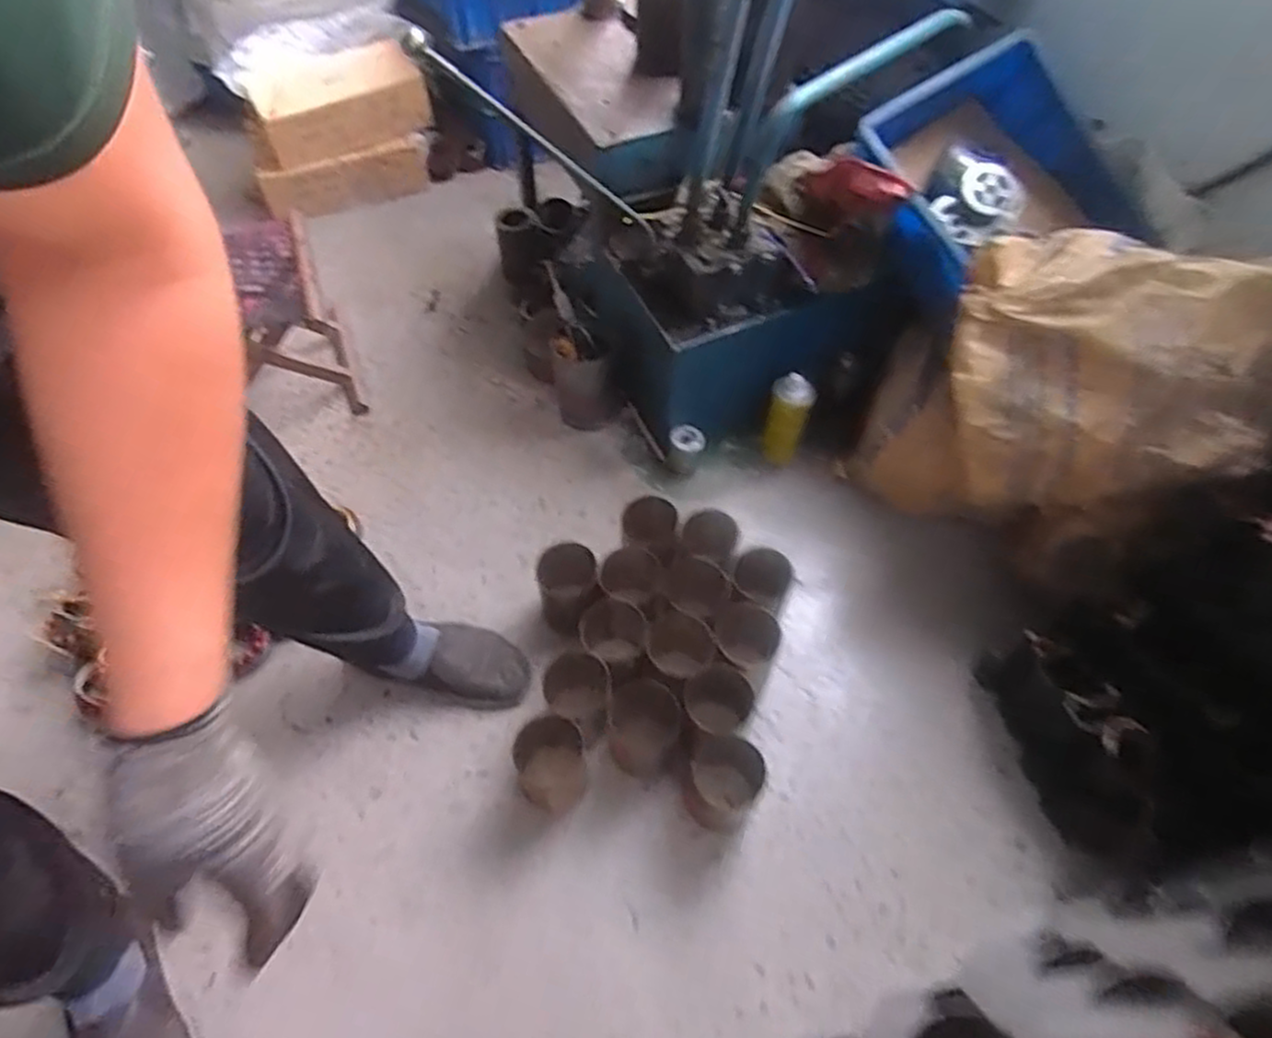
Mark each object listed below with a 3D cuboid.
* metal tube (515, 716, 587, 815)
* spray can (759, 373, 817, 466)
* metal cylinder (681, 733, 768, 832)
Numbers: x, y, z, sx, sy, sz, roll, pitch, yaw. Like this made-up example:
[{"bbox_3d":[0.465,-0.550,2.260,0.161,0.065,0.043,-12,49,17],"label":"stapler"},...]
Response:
[{"bbox_3d":[-0.110,0.329,0.968,0.086,0.134,0.091,1,55,-1],"label":"metal tube"},{"bbox_3d":[0.258,-0.161,1.272,0.069,0.179,0.071,1,55,-1],"label":"spray can"},{"bbox_3d":[0.111,0.342,0.954,0.089,0.127,0.090,0,58,0],"label":"metal cylinder"}]

